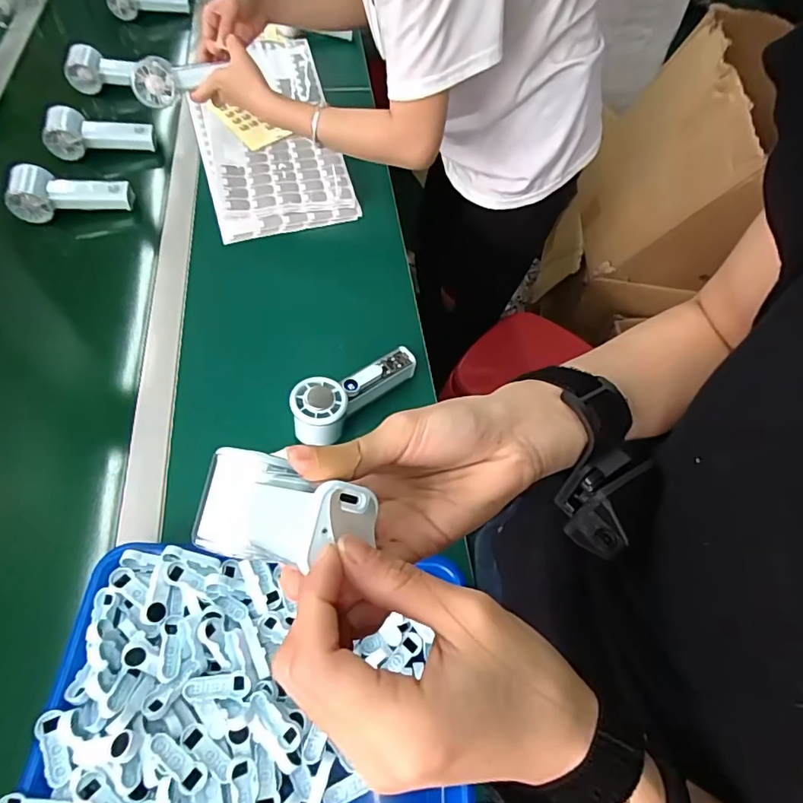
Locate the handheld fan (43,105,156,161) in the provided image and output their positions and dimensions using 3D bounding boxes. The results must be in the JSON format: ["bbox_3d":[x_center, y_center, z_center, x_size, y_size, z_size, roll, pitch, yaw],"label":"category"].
[{"bbox_3d":[-0.467,-0.418,0.784,0.153,0.057,0.044,-11,61,-8],"label":"handheld fan"}]

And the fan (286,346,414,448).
[{"bbox_3d":[-0.049,-0.013,0.544,0.158,0.033,0.062,-31,64,-35],"label":"fan"}]

